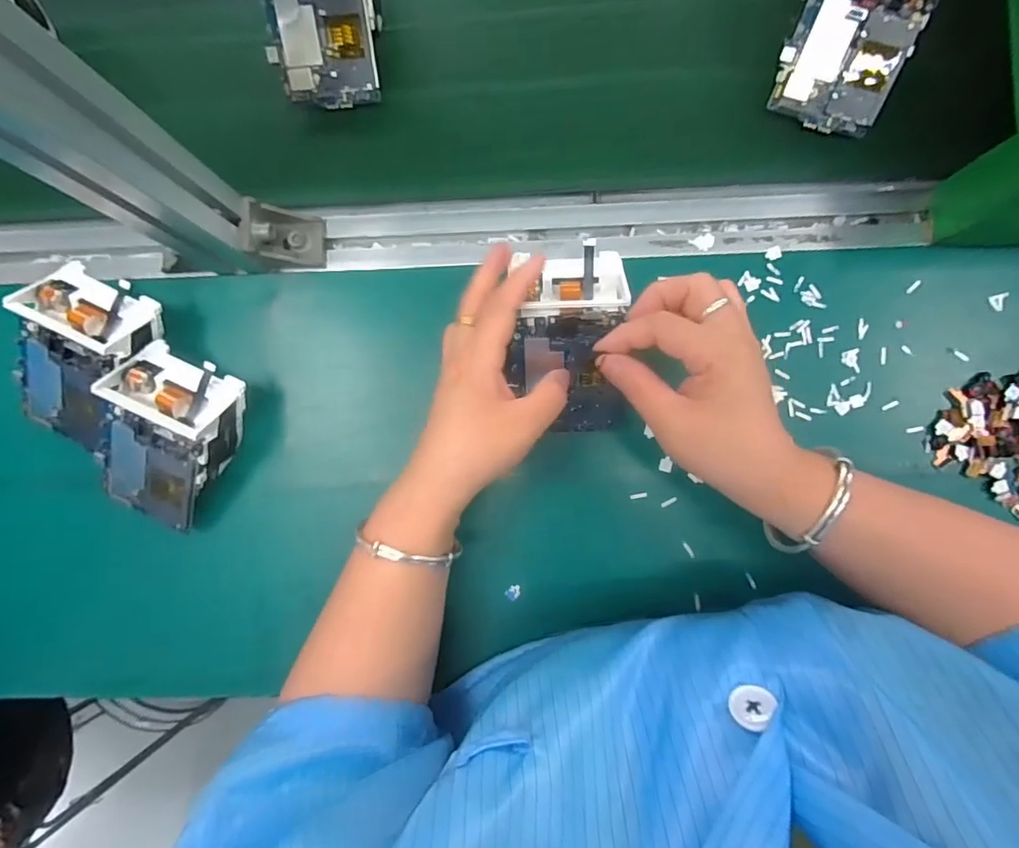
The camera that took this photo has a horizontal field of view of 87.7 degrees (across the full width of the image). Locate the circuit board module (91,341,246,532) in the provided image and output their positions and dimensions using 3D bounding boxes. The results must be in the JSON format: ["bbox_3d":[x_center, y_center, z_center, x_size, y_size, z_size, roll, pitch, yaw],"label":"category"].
[{"bbox_3d":[-0.228,0.010,0.357,0.076,0.056,0.114,22,89,3],"label":"circuit board module"}]

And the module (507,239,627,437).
[{"bbox_3d":[0.037,-0.055,0.345,0.074,0.035,0.110,2,113,3],"label":"module"}]

